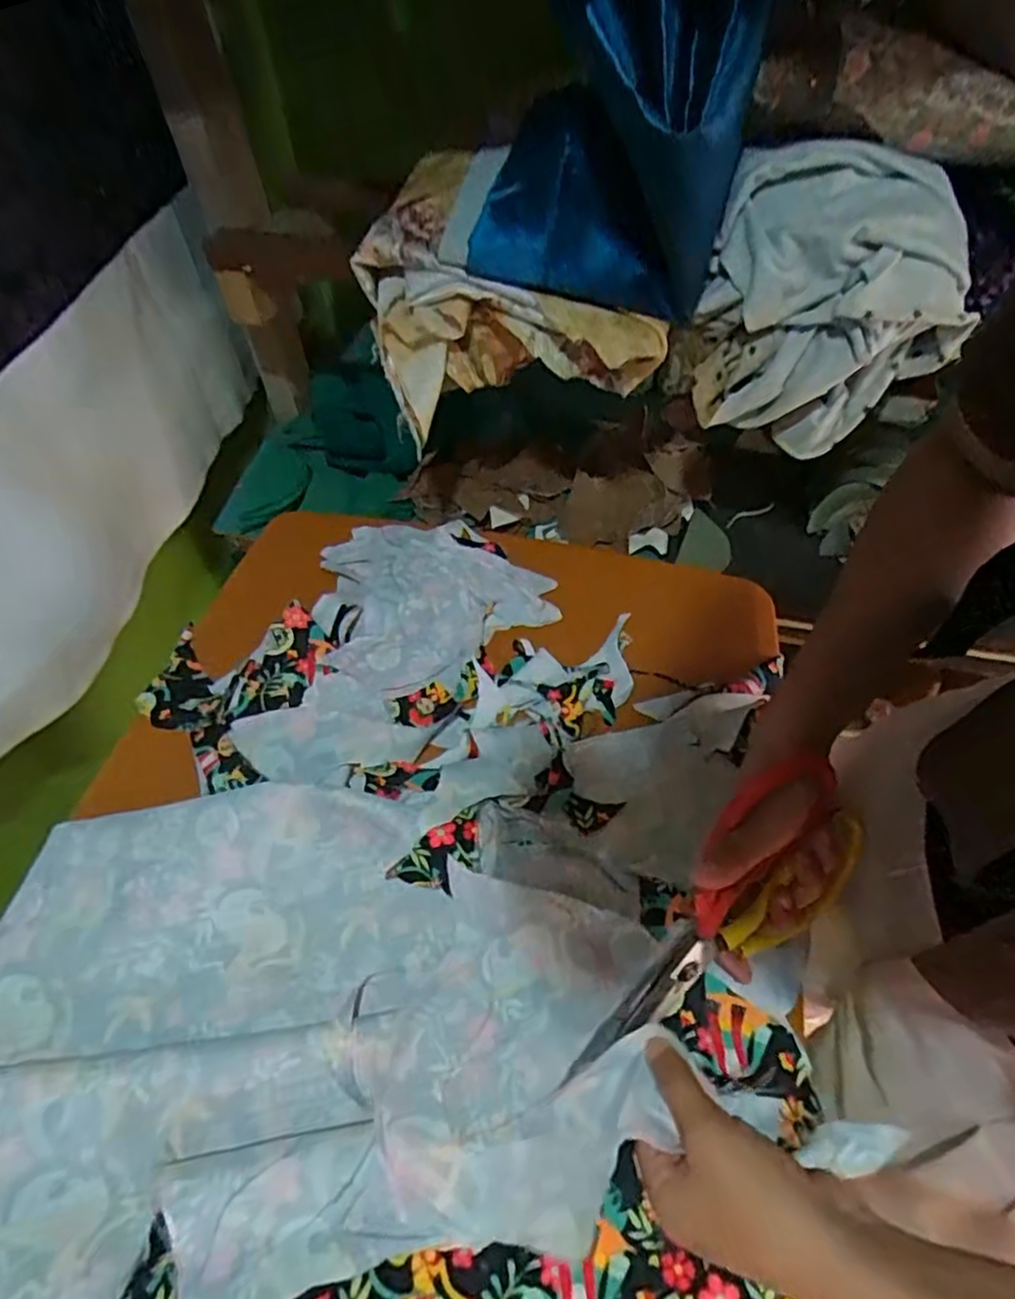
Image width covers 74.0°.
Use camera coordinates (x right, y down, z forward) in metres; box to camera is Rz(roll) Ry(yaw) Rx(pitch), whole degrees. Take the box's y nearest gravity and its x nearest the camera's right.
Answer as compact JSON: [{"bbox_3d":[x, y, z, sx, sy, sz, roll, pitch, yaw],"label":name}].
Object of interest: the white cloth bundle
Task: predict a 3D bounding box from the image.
[{"bbox_3d":[0.247,-0.269,0.521,0.186,0.166,0.116,6,55,5],"label":"white cloth bundle"}]

